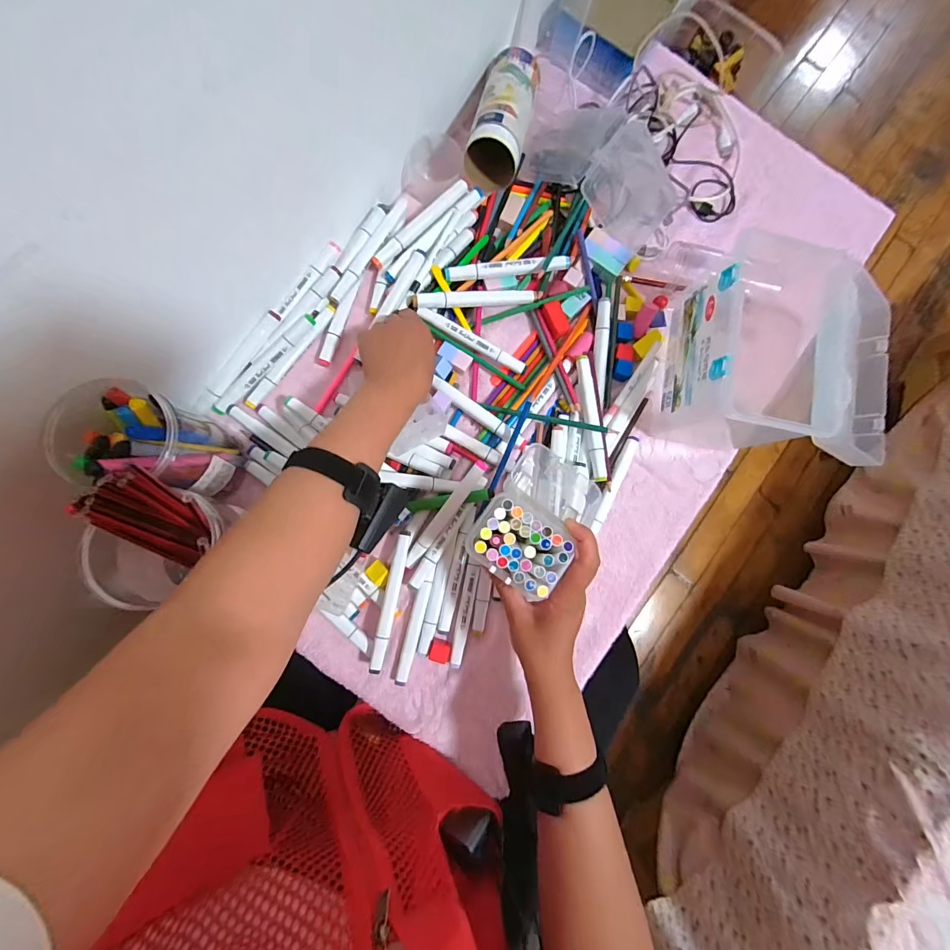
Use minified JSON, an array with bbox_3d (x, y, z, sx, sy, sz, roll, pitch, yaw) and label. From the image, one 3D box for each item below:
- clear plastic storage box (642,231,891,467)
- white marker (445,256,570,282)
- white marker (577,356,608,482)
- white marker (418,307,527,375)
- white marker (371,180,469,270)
[{"bbox_3d":[0.352,-0.138,0.468,0.233,0.141,0.207,10,83,-3],"label":"clear plastic storage box"},{"bbox_3d":[0.041,-0.251,0.496,0.151,0.021,0.019,-7,86,-8],"label":"white marker"},{"bbox_3d":[0.141,-0.069,0.493,0.016,0.019,0.152,-6,86,-8],"label":"white marker"},{"bbox_3d":[-0.003,-0.161,0.490,0.145,0.015,0.016,28,83,-4],"label":"white marker"},{"bbox_3d":[-0.067,-0.308,0.490,0.147,0.013,0.021,-43,92,-9],"label":"white marker"}]

